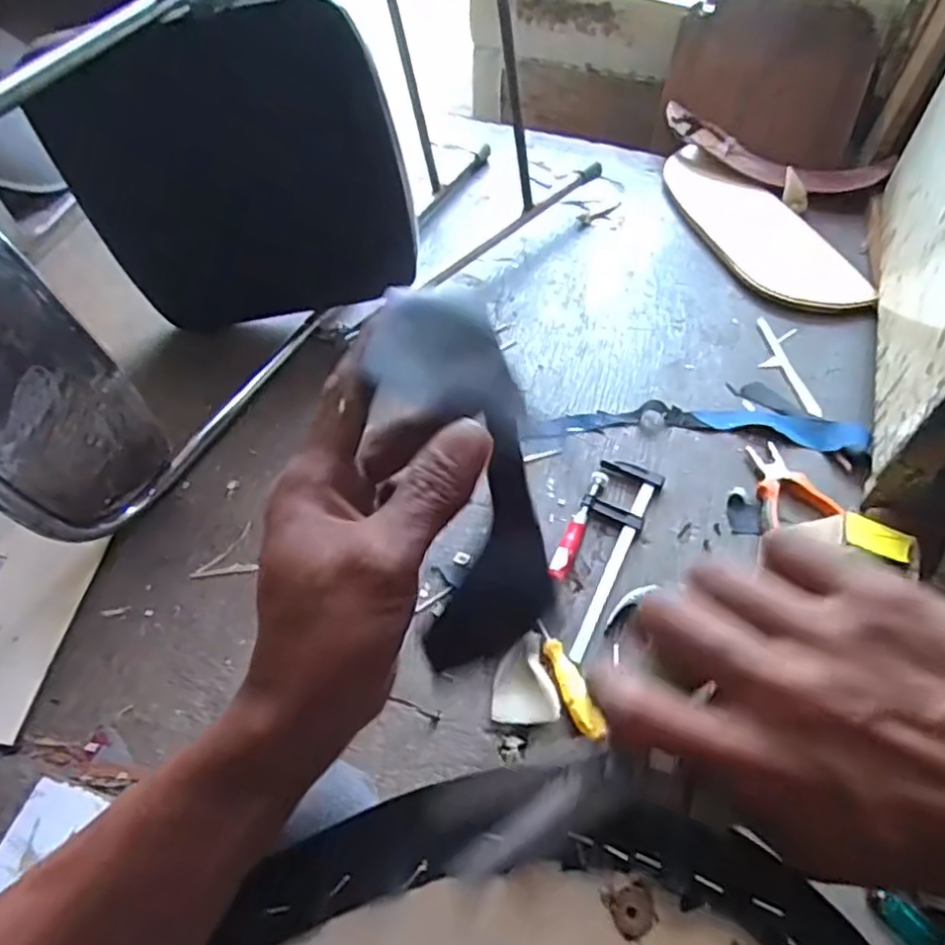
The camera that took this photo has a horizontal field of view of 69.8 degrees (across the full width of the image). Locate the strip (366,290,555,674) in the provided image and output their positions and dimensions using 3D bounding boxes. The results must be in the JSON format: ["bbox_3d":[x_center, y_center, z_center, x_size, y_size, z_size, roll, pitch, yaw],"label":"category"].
[{"bbox_3d":[-0.003,0.003,0.280,0.056,0.033,0.152,-11,96,-7],"label":"strip"}]

